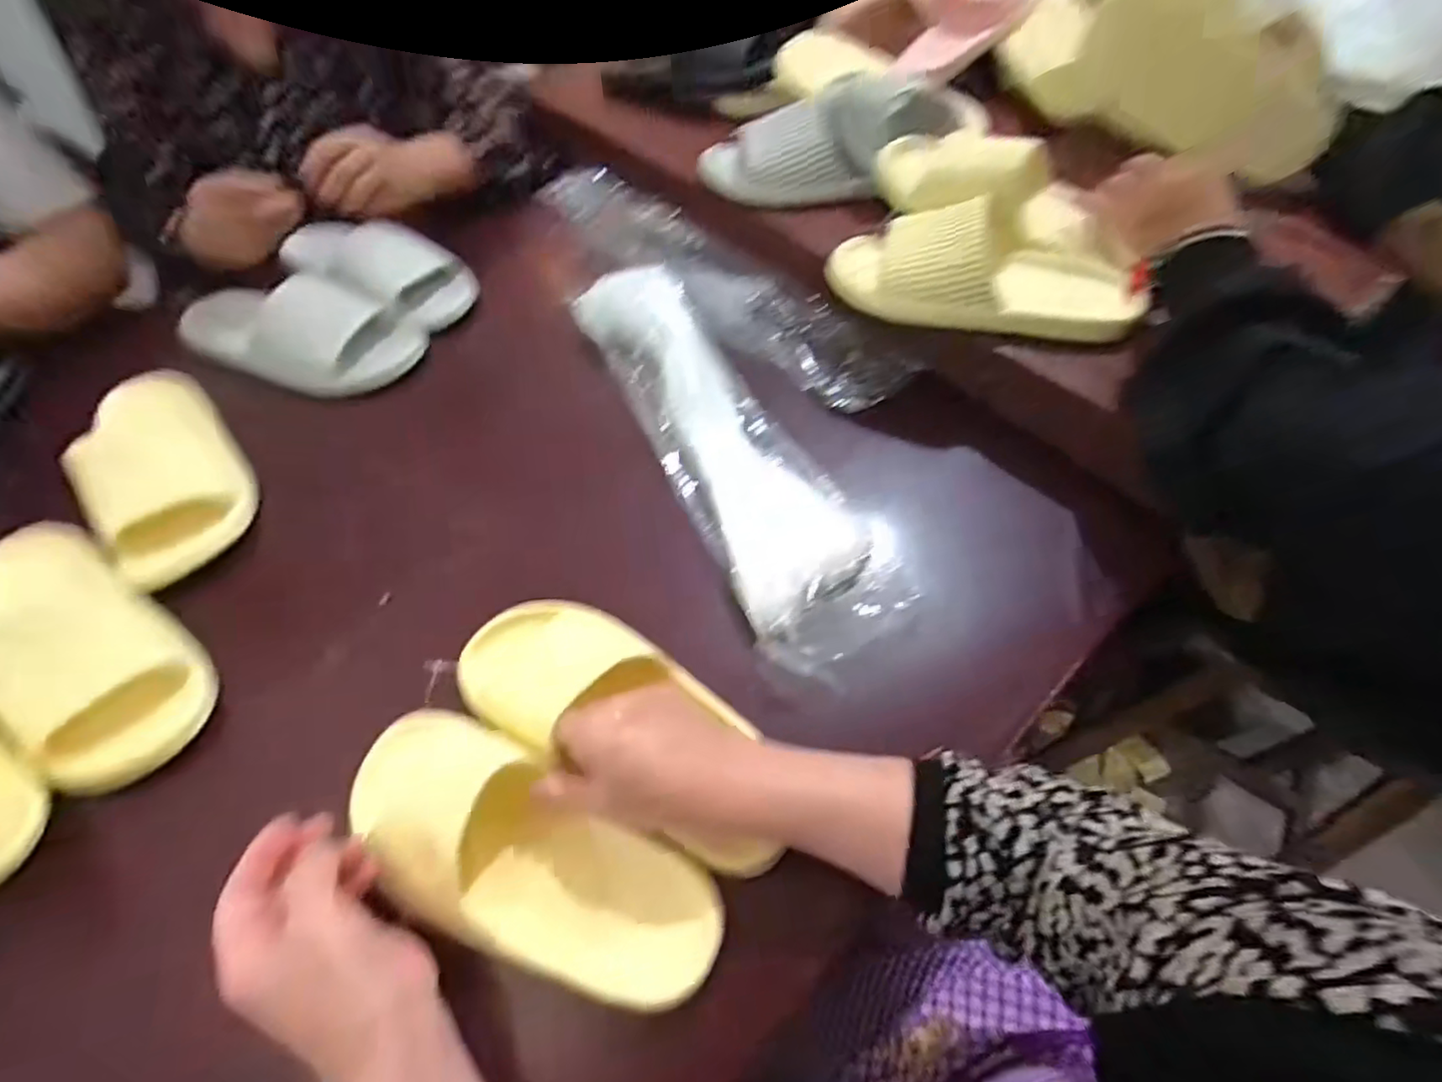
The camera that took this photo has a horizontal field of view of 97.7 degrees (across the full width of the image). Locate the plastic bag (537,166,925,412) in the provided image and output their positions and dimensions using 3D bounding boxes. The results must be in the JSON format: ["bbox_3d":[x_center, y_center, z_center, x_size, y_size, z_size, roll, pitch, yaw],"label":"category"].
[{"bbox_3d":[-0.016,-0.295,0.690,0.099,0.036,0.499,-35,63,-21],"label":"plastic bag"}]

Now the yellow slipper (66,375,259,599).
[{"bbox_3d":[-0.508,-0.075,0.562,0.111,0.057,0.253,-36,63,-22],"label":"yellow slipper"}]

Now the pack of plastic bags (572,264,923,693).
[{"bbox_3d":[-0.003,-0.108,0.579,0.129,0.022,0.486,-23,59,-15],"label":"pack of plastic bags"}]

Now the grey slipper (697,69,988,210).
[{"bbox_3d":[0.112,-0.431,0.683,0.273,0.082,0.099,-9,54,17],"label":"grey slipper"}]

